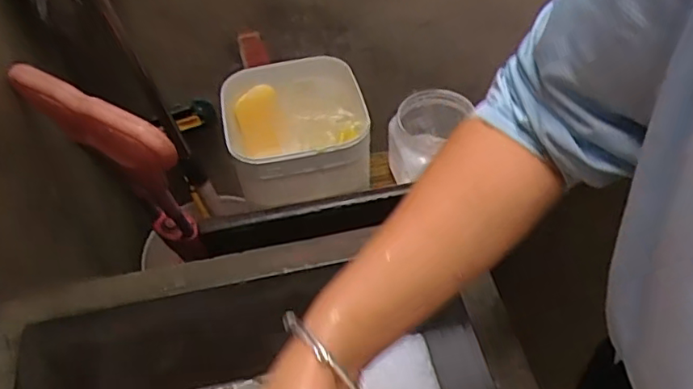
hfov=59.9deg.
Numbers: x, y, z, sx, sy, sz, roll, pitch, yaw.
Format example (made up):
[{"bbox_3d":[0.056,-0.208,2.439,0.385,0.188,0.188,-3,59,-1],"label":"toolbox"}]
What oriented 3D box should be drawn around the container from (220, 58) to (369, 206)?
[{"bbox_3d":[-0.055,-0.078,0.699,0.157,0.082,0.150,-10,48,-5],"label":"container"}]

